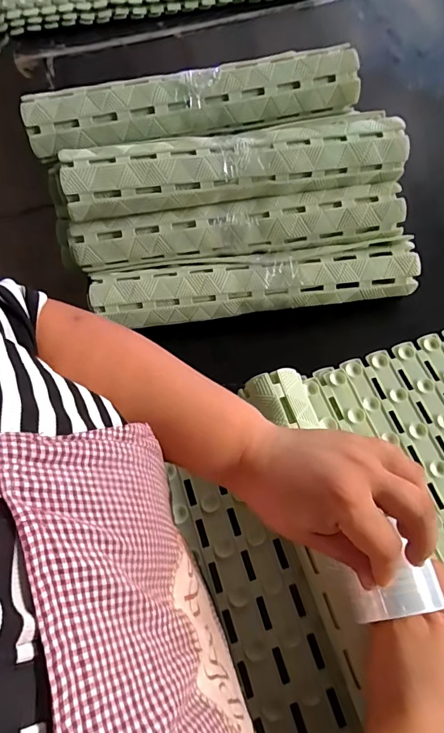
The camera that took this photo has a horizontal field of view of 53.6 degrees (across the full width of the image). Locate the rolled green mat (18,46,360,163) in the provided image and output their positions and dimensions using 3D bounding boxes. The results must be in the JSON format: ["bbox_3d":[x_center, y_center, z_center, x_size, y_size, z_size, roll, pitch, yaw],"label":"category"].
[{"bbox_3d":[-0.033,-0.315,0.527,0.396,0.054,0.055,-13,63,-4],"label":"rolled green mat"}]

